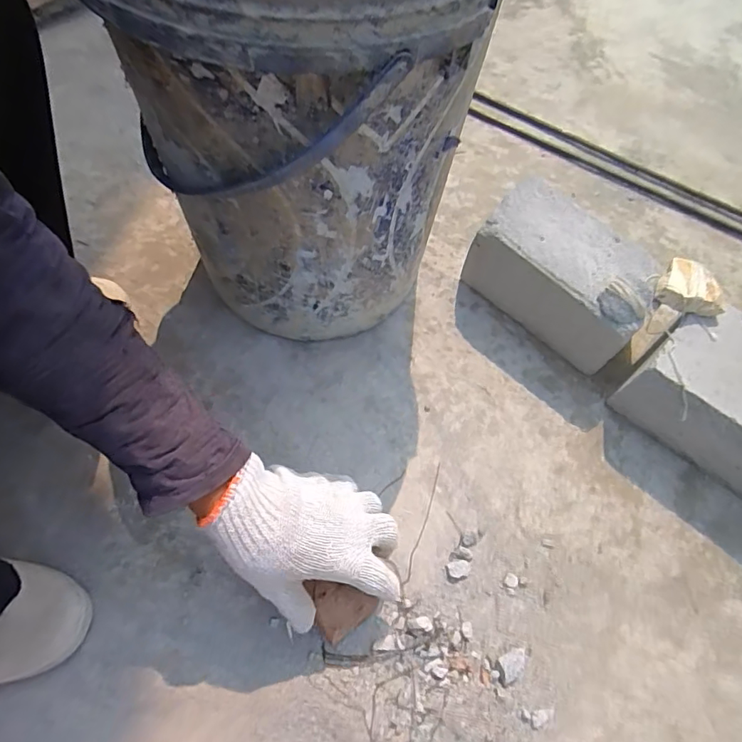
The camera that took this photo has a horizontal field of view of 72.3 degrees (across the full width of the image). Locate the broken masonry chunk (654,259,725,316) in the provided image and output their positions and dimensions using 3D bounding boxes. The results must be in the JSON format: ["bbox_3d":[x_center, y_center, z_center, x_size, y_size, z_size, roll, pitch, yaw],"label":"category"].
[{"bbox_3d":[0.324,-0.082,0.512,0.066,0.022,0.049,26,65,9],"label":"broken masonry chunk"}]

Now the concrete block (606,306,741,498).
[{"bbox_3d":[0.380,0.036,0.531,0.202,0.108,0.121,37,67,14],"label":"concrete block"}]

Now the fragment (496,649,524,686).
[{"bbox_3d":[0.124,0.263,0.454,0.034,0.016,0.019,-35,71,-18],"label":"fragment"}]

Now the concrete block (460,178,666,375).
[{"bbox_3d":[0.217,-0.107,0.583,0.198,0.121,0.098,43,69,16],"label":"concrete block"}]

